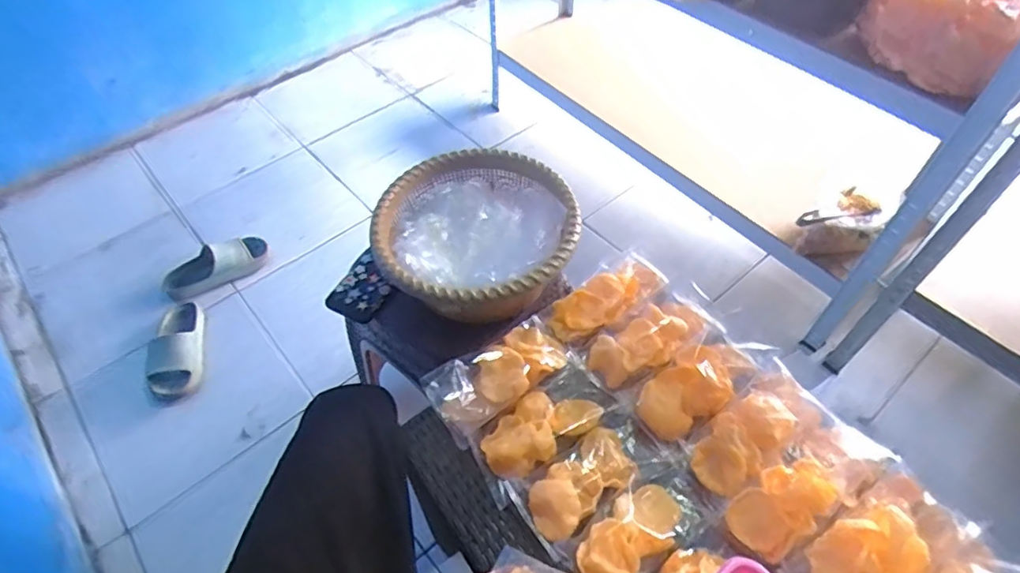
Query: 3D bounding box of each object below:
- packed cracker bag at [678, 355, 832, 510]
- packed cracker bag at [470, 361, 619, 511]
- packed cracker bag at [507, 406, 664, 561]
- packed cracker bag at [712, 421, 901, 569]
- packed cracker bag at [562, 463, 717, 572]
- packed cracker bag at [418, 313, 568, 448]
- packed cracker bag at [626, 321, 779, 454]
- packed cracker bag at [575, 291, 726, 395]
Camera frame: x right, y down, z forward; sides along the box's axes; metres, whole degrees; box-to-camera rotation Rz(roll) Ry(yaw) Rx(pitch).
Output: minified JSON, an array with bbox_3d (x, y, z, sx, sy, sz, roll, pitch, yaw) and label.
[{"bbox_3d":[0.293,0.164,0.674,0.178,0.054,0.086,-31,58,-21],"label":"packed cracker bag"},{"bbox_3d":[0.039,0.171,0.703,0.186,0.029,0.084,-34,59,-22],"label":"packed cracker bag"},{"bbox_3d":[0.096,0.219,0.663,0.183,0.037,0.097,-27,57,-18],"label":"packed cracker bag"},{"bbox_3d":[0.339,0.214,0.632,0.220,0.067,0.082,-30,57,-20],"label":"packed cracker bag"},{"bbox_3d":[0.146,0.264,0.628,0.182,0.047,0.083,-31,58,-21],"label":"packed cracker bag"},{"bbox_3d":[-0.010,0.105,0.715,0.195,0.049,0.087,-37,60,-24],"label":"packed cracker bag"},{"bbox_3d":[0.239,0.118,0.714,0.181,0.062,0.085,-30,57,-20],"label":"packed cracker bag"},{"bbox_3d":[0.189,0.070,0.755,0.183,0.050,0.096,-32,58,-21],"label":"packed cracker bag"}]

